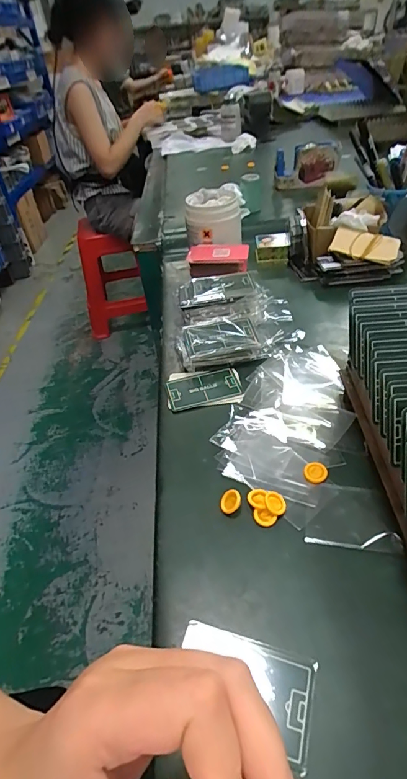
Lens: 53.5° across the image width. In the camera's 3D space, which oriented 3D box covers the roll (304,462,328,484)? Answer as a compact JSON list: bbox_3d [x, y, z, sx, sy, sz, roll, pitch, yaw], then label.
[{"bbox_3d":[0.103,0.076,0.369,0.021,0.004,0.020,-7,55,10],"label":"roll"}]

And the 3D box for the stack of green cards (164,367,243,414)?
[{"bbox_3d":[0.001,-0.001,0.474,0.087,0.008,0.061,-7,41,1],"label":"stack of green cards"}]

